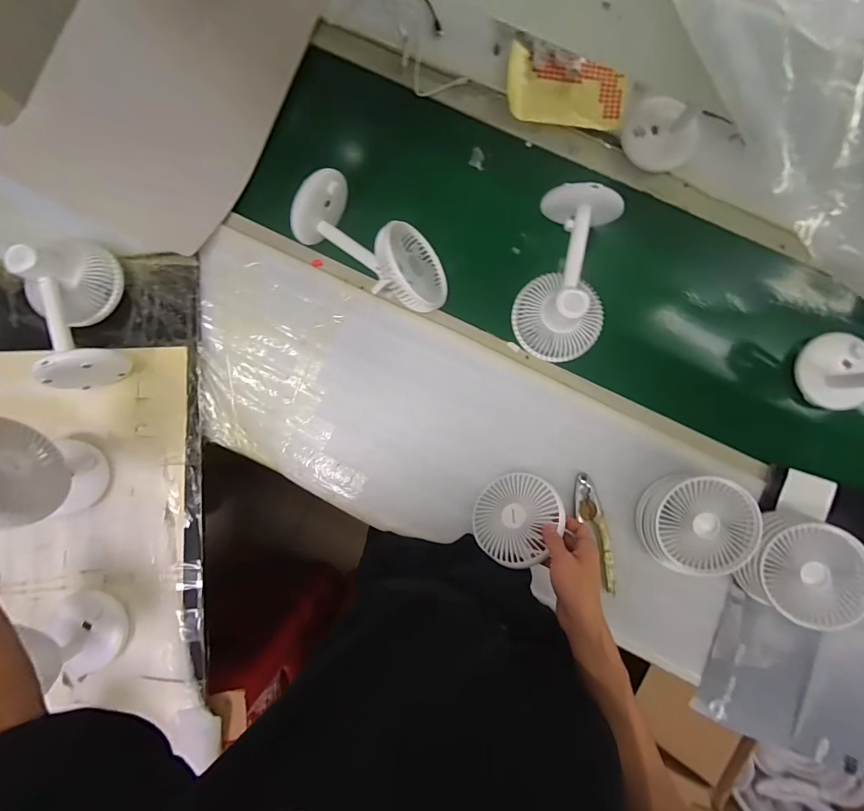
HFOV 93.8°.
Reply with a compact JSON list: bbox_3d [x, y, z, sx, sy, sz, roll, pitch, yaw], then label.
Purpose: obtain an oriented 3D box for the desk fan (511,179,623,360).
[{"bbox_3d":[0.197,-0.182,0.573,0.128,0.093,0.243,9,102,2],"label":"desk fan"}]

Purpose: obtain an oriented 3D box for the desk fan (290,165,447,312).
[{"bbox_3d":[-0.079,-0.234,0.592,0.241,0.097,0.110,32,89,4],"label":"desk fan"}]

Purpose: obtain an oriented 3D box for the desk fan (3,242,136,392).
[{"bbox_3d":[-0.534,-0.146,0.587,0.116,0.110,0.239,-10,87,2],"label":"desk fan"}]

